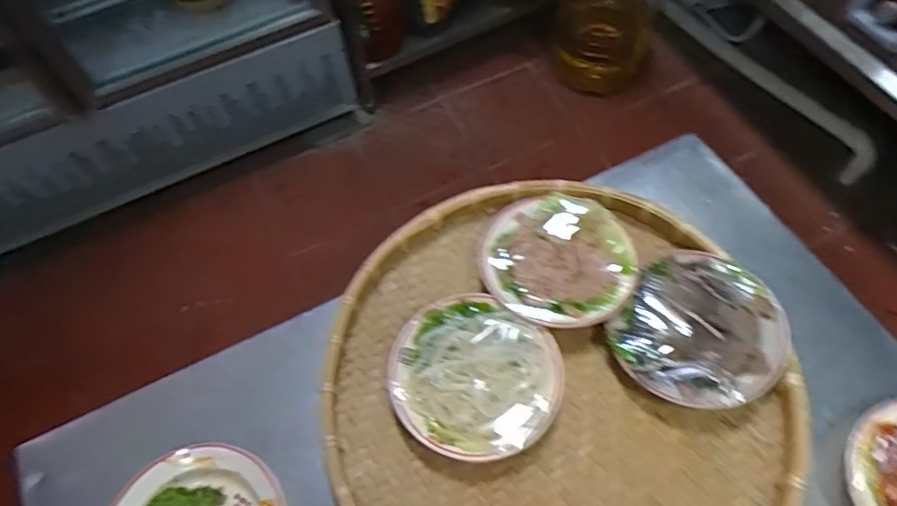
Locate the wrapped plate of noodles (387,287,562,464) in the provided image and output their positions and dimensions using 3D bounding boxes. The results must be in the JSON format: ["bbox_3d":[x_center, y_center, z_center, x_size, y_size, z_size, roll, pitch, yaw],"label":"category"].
[{"bbox_3d":[0.024,0.117,0.549,0.152,0.041,0.141,-1,60,2],"label":"wrapped plate of noodles"}]

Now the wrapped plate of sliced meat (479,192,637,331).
[{"bbox_3d":[0.109,0.009,0.603,0.145,0.036,0.145,-1,60,2],"label":"wrapped plate of sliced meat"}]

